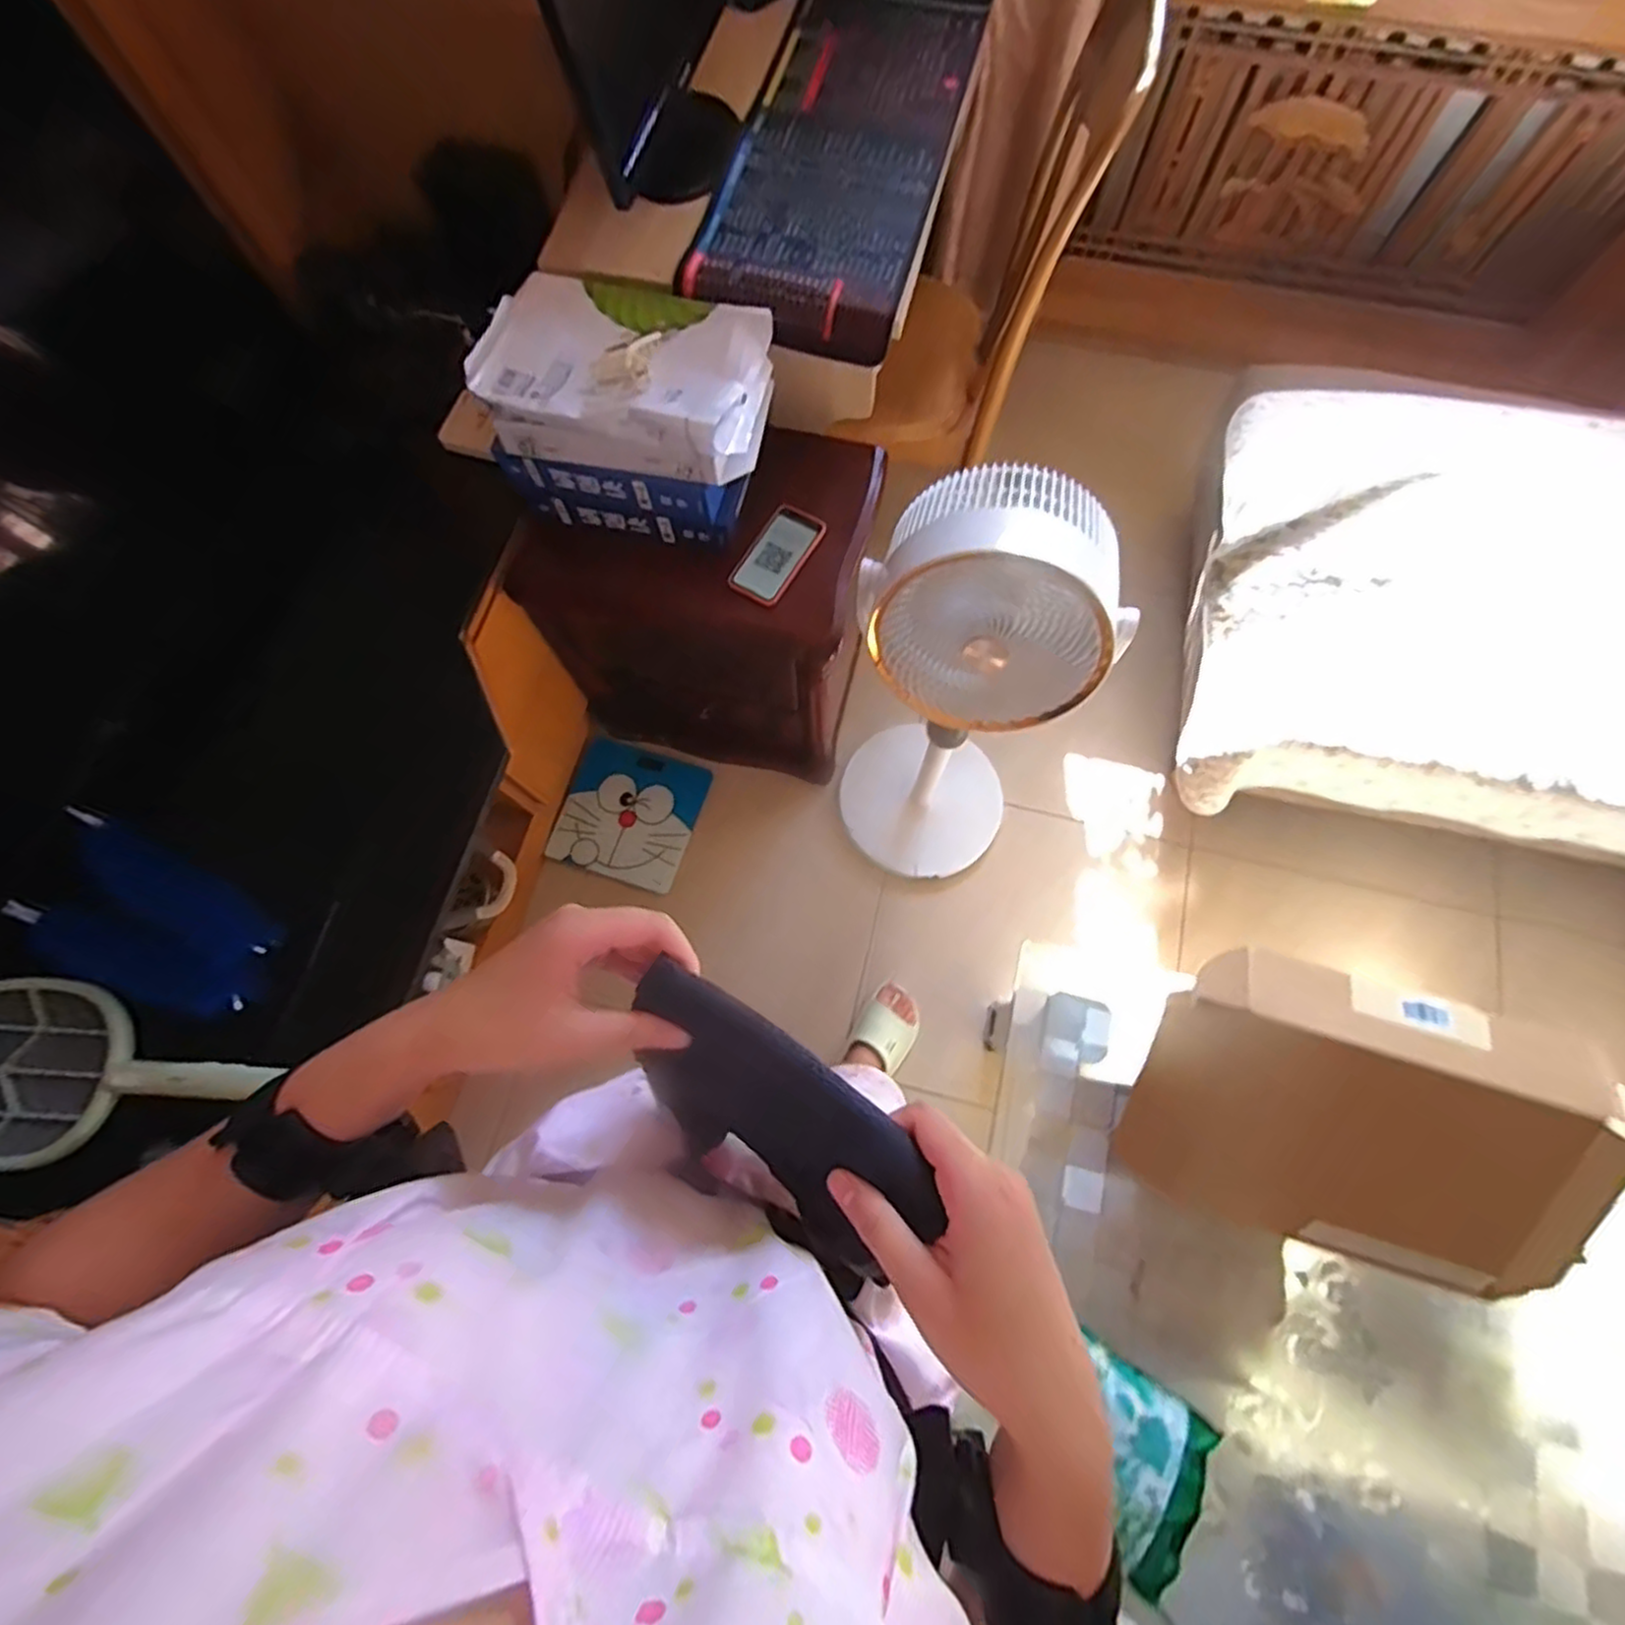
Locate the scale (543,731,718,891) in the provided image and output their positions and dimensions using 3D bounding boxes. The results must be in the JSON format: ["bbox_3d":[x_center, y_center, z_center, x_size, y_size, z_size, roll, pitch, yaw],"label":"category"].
[{"bbox_3d":[-0.370,0.003,1.458,0.261,0.034,0.267,18,81,1],"label":"scale"}]

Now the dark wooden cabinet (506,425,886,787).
[{"bbox_3d":[-0.171,-0.358,1.294,0.506,0.479,0.394,12,74,6],"label":"dark wooden cabinet"}]

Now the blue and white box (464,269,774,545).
[{"bbox_3d":[-0.246,-0.557,1.008,0.367,0.182,0.249,11,74,5],"label":"blue and white box"}]

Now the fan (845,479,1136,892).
[{"bbox_3d":[0.214,-0.127,1.103,0.296,0.794,0.281,7,74,4],"label":"fan"}]

